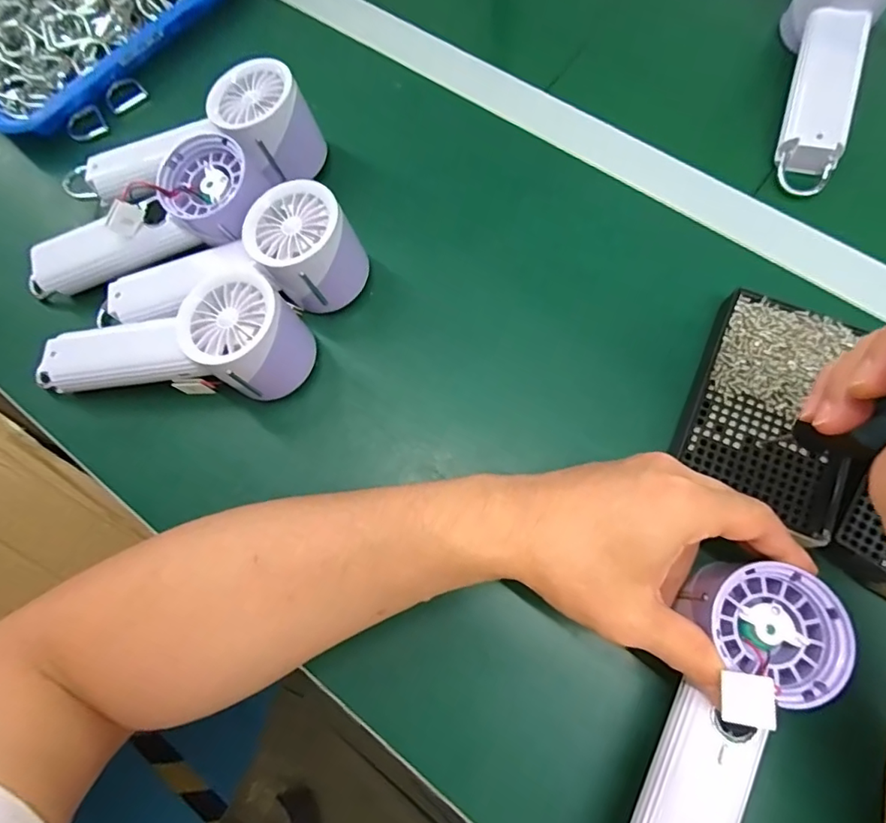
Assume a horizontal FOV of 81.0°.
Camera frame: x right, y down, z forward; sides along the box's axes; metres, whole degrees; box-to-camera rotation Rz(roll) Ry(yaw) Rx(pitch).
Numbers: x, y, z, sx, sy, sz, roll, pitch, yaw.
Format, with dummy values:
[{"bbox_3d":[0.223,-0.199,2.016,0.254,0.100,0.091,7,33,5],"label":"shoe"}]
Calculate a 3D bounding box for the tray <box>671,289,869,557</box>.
[{"bbox_3d":[0.199,-0.002,0.313,0.090,0.014,0.133,22,82,13],"label":"tray"}]

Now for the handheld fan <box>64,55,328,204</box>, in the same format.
[{"bbox_3d":[-0.185,-0.194,0.390,0.194,0.065,0.066,-6,70,14],"label":"handheld fan"}]

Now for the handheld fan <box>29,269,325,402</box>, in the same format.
[{"bbox_3d":[-0.169,-0.041,0.342,0.195,0.065,0.065,-5,70,15],"label":"handheld fan"}]

